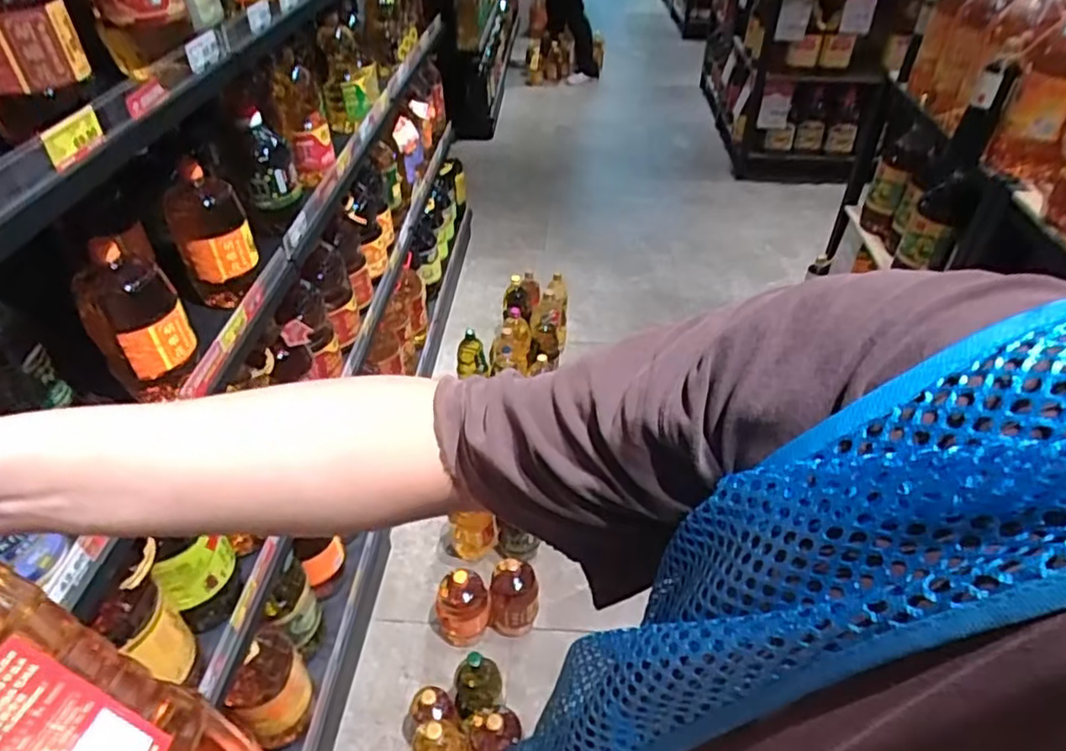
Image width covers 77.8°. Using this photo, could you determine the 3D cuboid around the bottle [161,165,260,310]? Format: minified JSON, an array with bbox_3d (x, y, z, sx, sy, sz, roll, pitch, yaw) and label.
[{"bbox_3d":[-0.545,-0.233,1.118,0.125,0.223,0.111,-21,45,-22],"label":"bottle"}]

